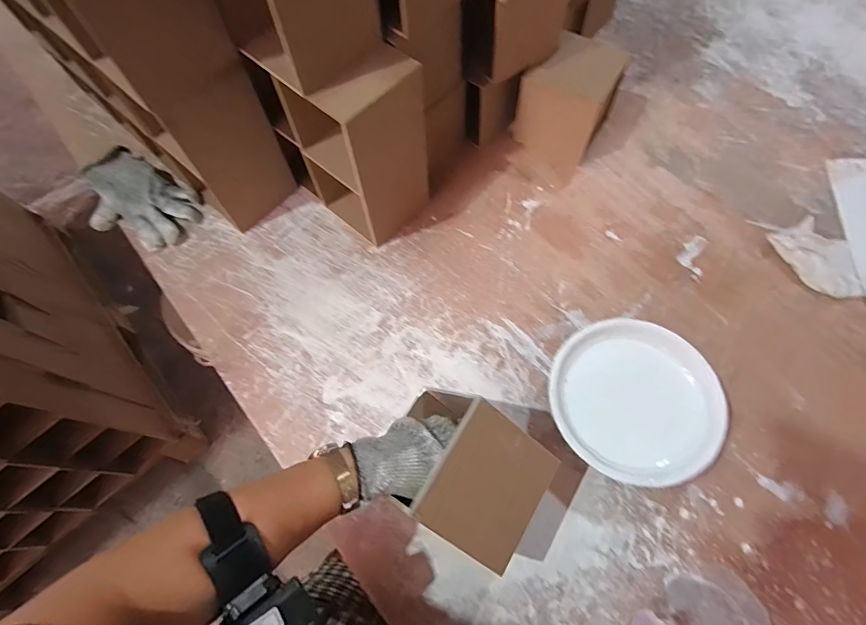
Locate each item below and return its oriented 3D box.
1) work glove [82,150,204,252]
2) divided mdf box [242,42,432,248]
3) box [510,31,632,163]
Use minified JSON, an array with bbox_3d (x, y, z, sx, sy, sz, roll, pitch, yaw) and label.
[{"bbox_3d":[-0.426,-0.163,0.651,0.174,0.038,0.122,27,70,14],"label":"work glove"},{"bbox_3d":[-0.109,-0.223,0.564,0.123,0.225,0.181,-42,70,-14],"label":"divided mdf box"},{"bbox_3d":[0.189,-0.301,0.627,0.107,0.123,0.123,27,70,14],"label":"box"}]

